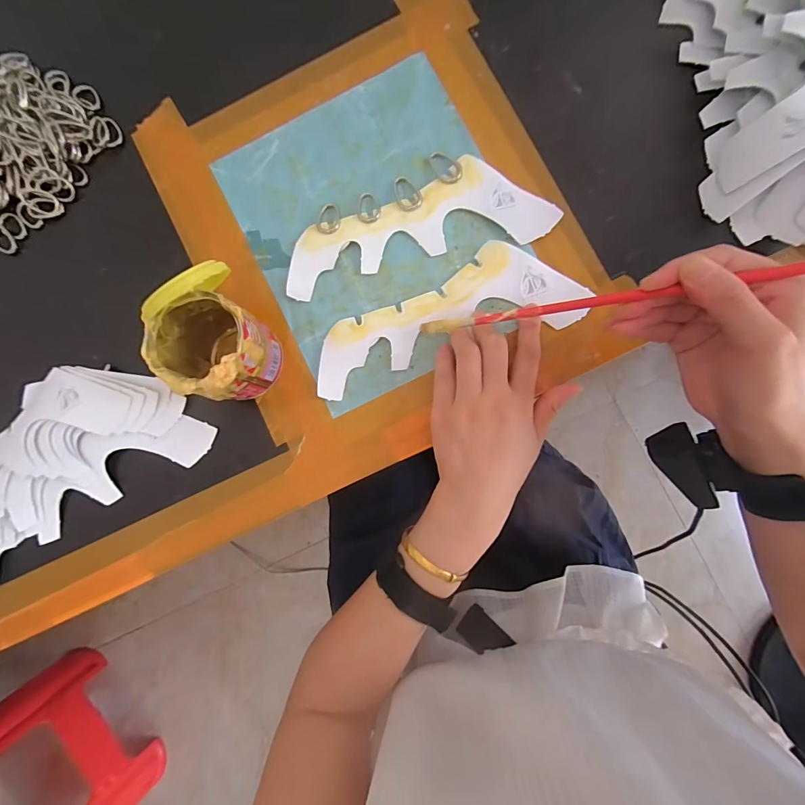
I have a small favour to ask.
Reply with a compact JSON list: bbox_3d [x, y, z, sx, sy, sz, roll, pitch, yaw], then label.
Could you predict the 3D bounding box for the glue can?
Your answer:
[{"bbox_3d":[-0.133,-0.041,0.275,0.069,0.075,0.083,-23,84,0],"label":"glue can"}]

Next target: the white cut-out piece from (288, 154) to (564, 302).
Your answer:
[{"bbox_3d":[0.008,-0.147,0.310,0.215,0.005,0.075,-14,84,2],"label":"white cut-out piece"}]

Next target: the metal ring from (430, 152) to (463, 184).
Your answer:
[{"bbox_3d":[0.036,-0.194,0.313,0.019,0.004,0.033,-32,84,-1],"label":"metal ring"}]

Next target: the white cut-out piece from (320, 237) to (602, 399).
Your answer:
[{"bbox_3d":[0.030,-0.070,0.302,0.212,0.006,0.075,-18,85,2],"label":"white cut-out piece"}]

